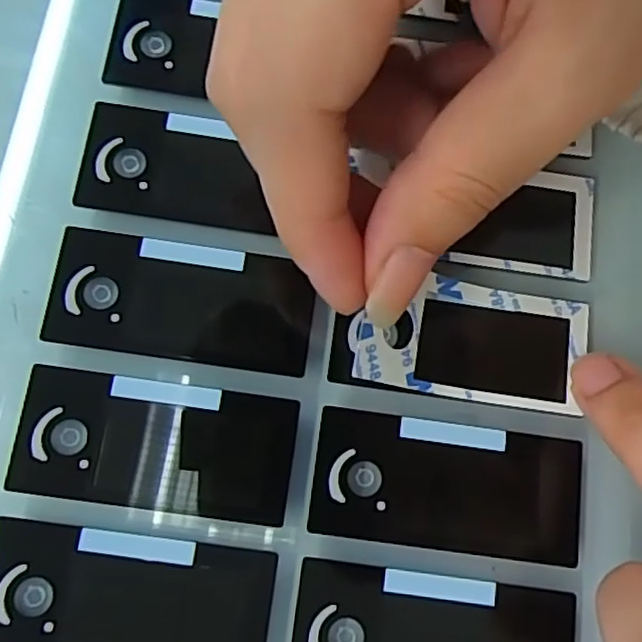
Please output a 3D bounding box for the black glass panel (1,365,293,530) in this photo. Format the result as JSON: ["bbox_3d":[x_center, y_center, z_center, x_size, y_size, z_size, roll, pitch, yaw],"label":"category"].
[{"bbox_3d":[-0.036,0.027,0.143,0.059,0.004,0.027,8,77,0],"label":"black glass panel"}]

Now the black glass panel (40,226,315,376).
[{"bbox_3d":[-0.032,-0.005,0.151,0.058,0.004,0.027,7,77,0],"label":"black glass panel"}]

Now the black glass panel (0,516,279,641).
[{"bbox_3d":[-0.040,0.058,0.135,0.059,0.004,0.027,8,77,0],"label":"black glass panel"}]

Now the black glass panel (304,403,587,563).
[{"bbox_3d":[0.028,0.037,0.146,0.059,0.004,0.027,8,77,0],"label":"black glass panel"}]

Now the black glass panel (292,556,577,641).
[{"bbox_3d":[0.024,0.068,0.139,0.059,0.004,0.027,9,77,-2],"label":"black glass panel"}]

